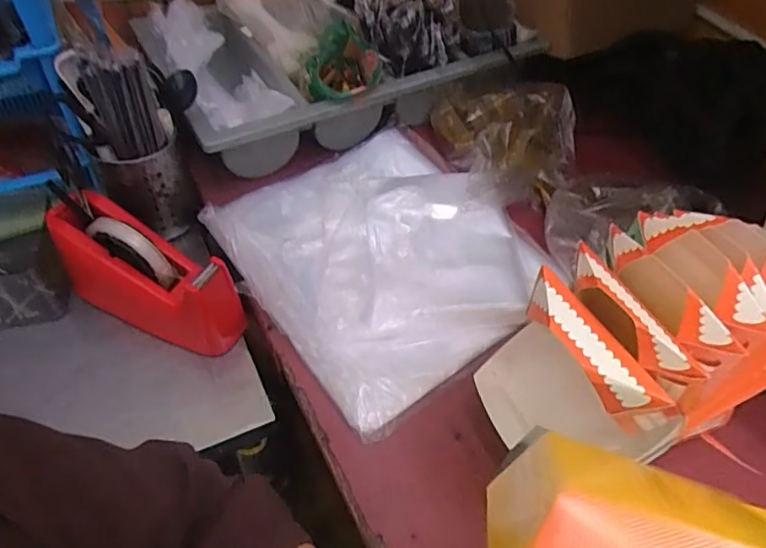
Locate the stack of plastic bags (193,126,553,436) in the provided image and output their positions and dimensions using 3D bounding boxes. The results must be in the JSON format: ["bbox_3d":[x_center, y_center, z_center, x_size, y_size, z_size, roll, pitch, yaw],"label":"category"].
[{"bbox_3d":[-0.001,-0.026,0.627,0.285,0.046,0.318,-29,59,-25],"label":"stack of plastic bags"}]

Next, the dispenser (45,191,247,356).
[{"bbox_3d":[-0.238,-0.001,0.577,0.201,0.108,0.072,24,53,14],"label":"dispenser"}]

